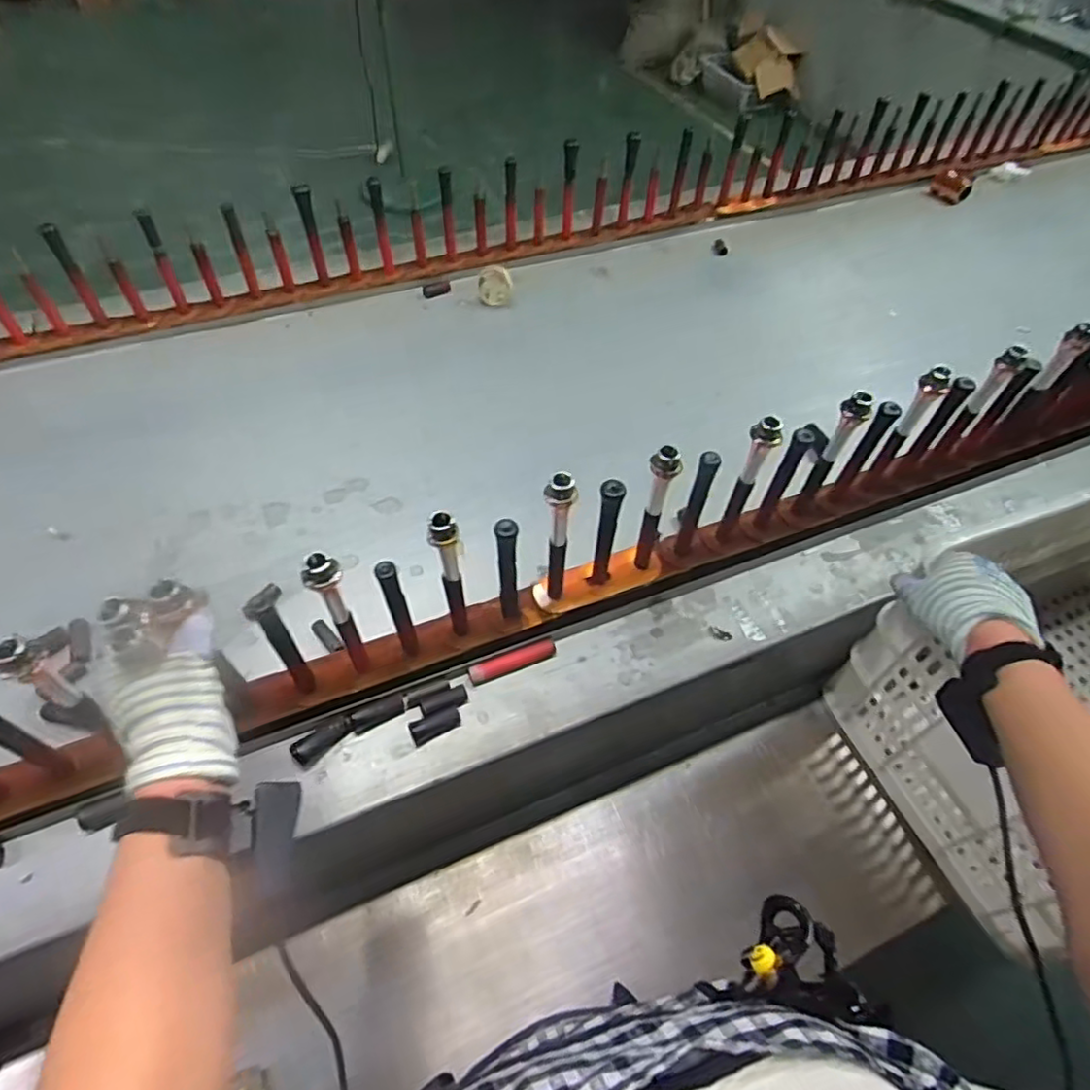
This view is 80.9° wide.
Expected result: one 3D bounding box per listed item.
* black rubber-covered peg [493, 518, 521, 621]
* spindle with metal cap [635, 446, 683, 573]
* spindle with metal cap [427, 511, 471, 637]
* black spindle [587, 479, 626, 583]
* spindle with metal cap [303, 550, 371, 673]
[{"bbox_3d":[-0.035,0.028,0.601,0.023,0.159,0.014,-1,55,-2],"label":"black rubber-covered peg"},{"bbox_3d":[0.106,-0.029,0.638,0.027,0.195,0.028,16,56,9],"label":"spindle with metal cap"},{"bbox_3d":[-0.085,0.031,0.580,0.025,0.188,0.030,-9,56,-8],"label":"spindle with metal cap"},{"bbox_3d":[0.059,-0.006,0.633,0.022,0.165,0.019,23,58,13],"label":"black spindle"},{"bbox_3d":[-0.174,0.062,0.545,0.026,0.167,0.022,-16,57,-13],"label":"spindle with metal cap"}]

